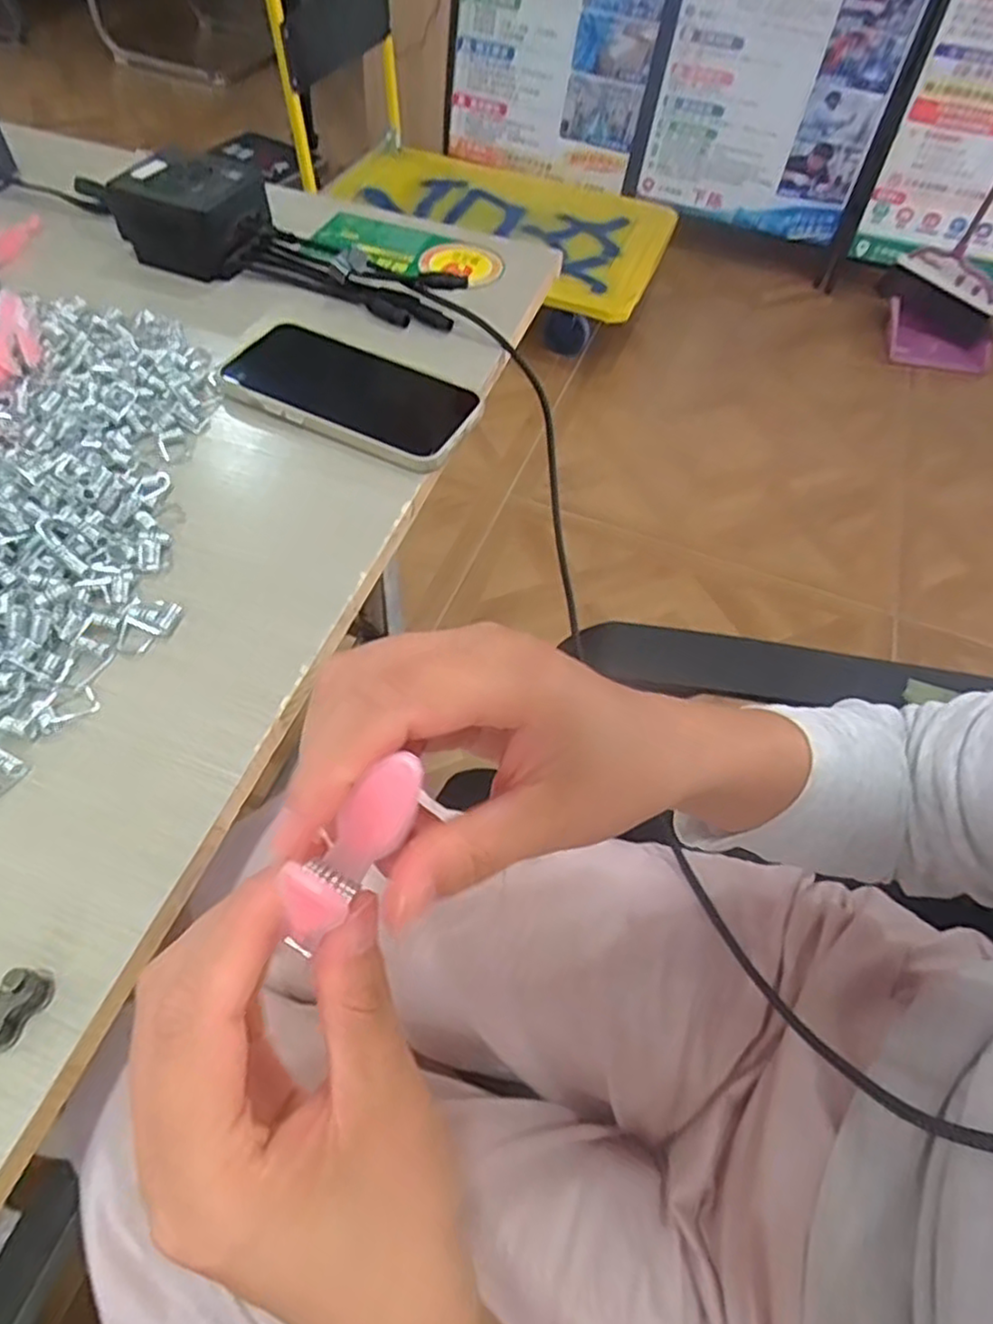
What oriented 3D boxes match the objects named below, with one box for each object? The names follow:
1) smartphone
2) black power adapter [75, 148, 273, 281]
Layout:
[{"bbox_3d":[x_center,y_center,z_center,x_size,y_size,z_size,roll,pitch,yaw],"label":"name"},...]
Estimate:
[{"bbox_3d":[-0.086,-0.161,0.421,0.148,0.011,0.082,25,56,12],"label":"smartphone"},{"bbox_3d":[-0.217,-0.313,0.490,0.107,0.054,0.066,16,55,6],"label":"black power adapter"}]

